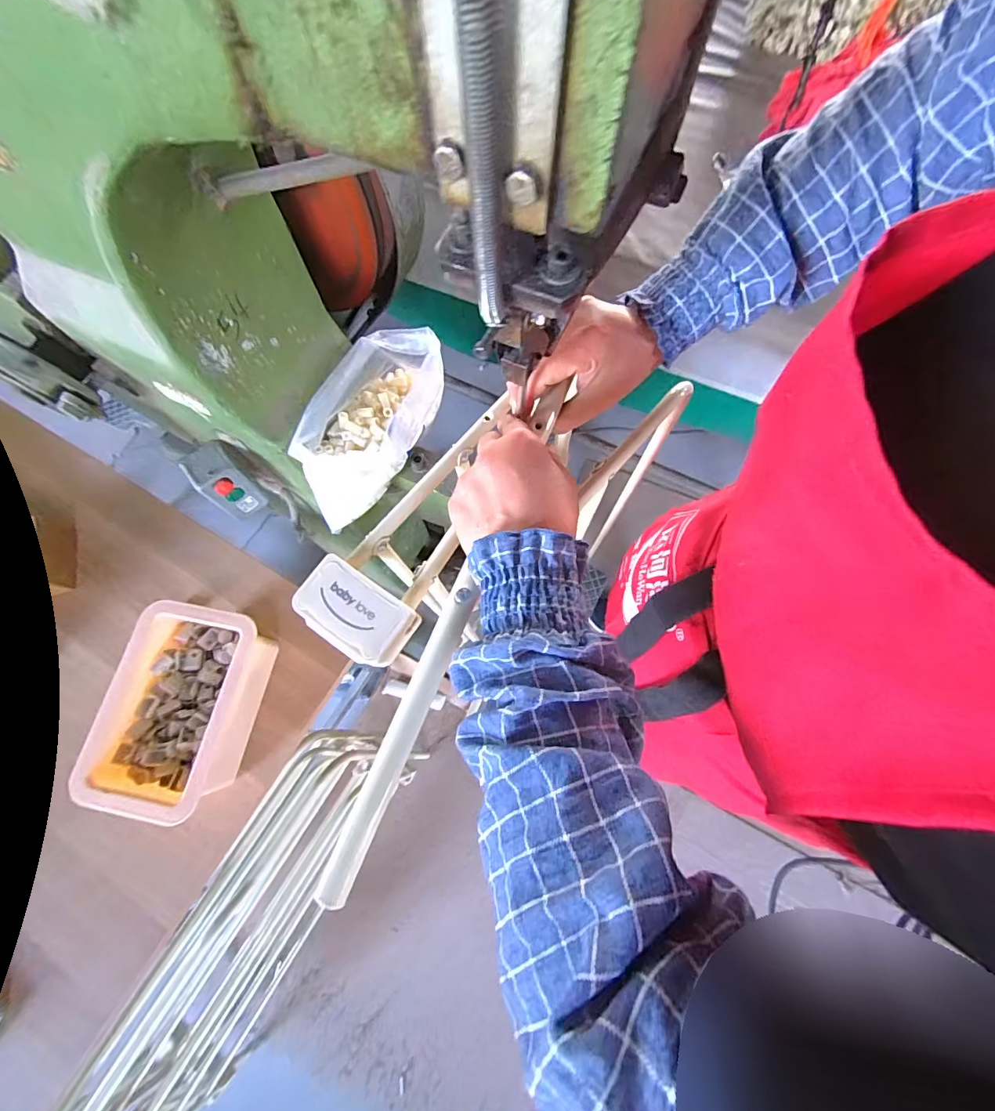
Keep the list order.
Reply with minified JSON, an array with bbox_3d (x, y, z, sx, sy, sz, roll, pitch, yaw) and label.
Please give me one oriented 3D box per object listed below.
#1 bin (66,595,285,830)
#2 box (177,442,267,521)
[{"bbox_3d":[-0.350,0.168,0.515,0.134,0.096,0.211,10,72,5],"label":"bin"},{"bbox_3d":[-0.317,-0.088,0.530,0.054,0.078,0.052,-38,74,-10],"label":"box"}]

